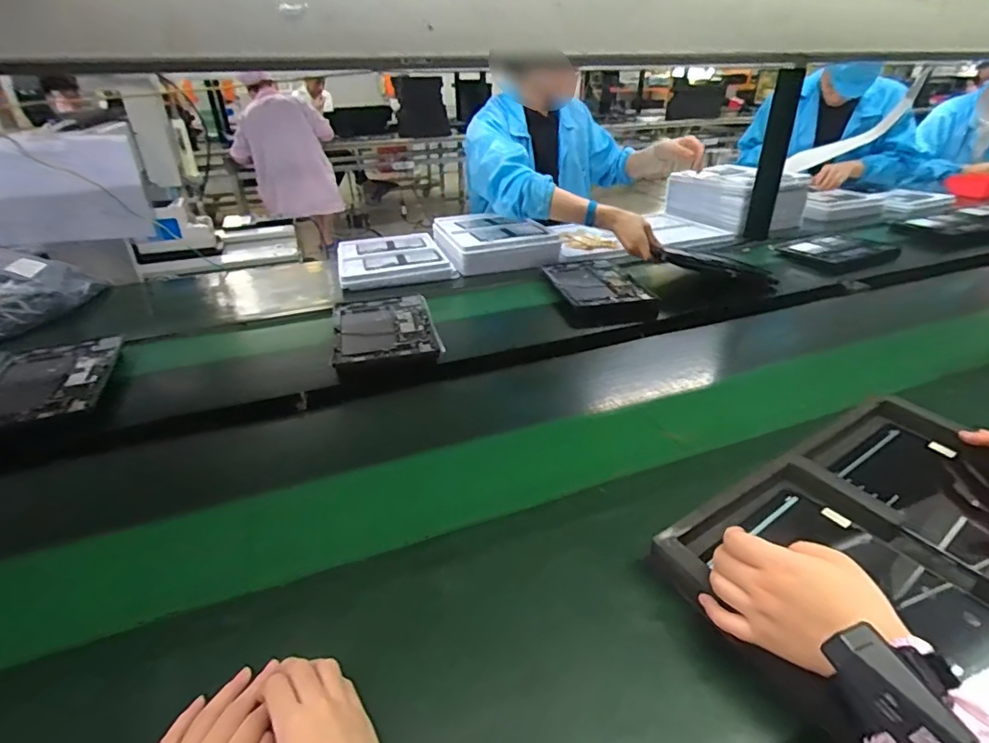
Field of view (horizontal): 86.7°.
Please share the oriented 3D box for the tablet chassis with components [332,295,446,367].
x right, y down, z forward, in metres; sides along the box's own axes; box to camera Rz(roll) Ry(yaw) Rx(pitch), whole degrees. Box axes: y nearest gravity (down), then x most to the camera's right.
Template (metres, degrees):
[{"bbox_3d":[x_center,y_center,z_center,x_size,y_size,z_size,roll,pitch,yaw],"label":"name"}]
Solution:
[{"bbox_3d":[-0.187,-0.078,0.903,0.167,0.011,0.226,-7,31,-10],"label":"tablet chassis with components"}]

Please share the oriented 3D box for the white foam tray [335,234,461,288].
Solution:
[{"bbox_3d":[-0.246,-0.274,1.250,0.254,0.032,0.298,-8,32,-12],"label":"white foam tray"}]

